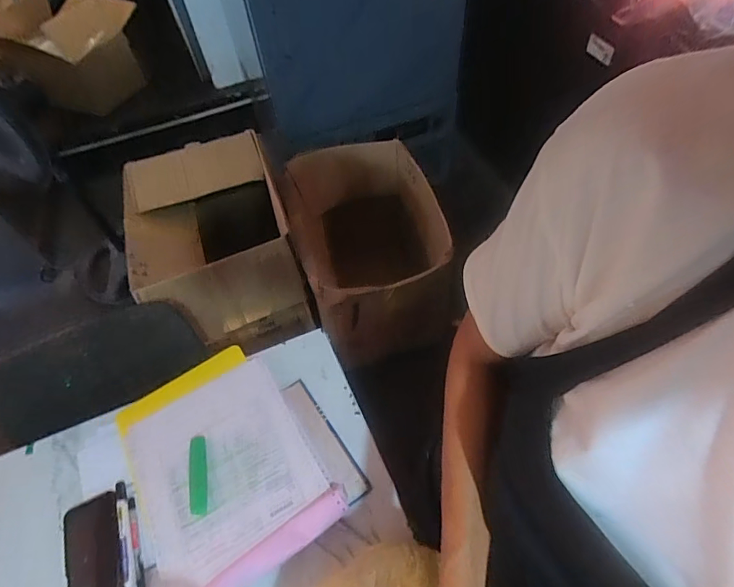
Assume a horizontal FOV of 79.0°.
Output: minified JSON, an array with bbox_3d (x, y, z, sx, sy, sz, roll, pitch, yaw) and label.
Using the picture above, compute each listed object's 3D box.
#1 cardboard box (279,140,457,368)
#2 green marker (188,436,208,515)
[{"bbox_3d":[0.018,-0.143,1.474,0.468,0.407,0.592,-14,54,-5],"label":"cardboard box"},{"bbox_3d":[-0.250,0.265,0.656,0.025,0.008,0.112,-13,54,-5],"label":"green marker"}]

